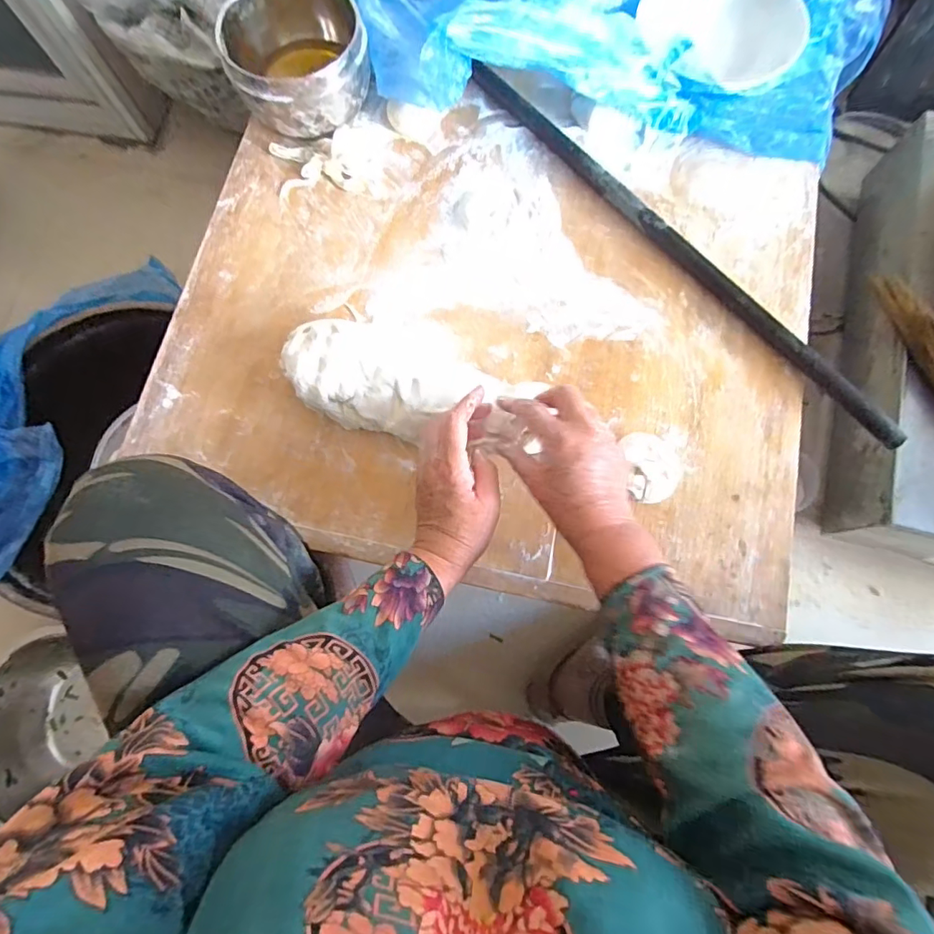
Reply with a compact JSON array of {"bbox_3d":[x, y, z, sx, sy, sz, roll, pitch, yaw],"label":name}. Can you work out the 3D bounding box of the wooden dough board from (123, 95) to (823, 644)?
[{"bbox_3d":[0.023,-0.162,0.539,0.664,0.037,0.544,12,77,4],"label":"wooden dough board"}]

